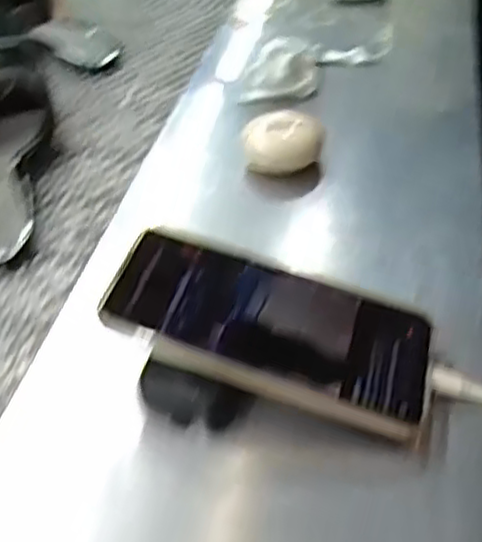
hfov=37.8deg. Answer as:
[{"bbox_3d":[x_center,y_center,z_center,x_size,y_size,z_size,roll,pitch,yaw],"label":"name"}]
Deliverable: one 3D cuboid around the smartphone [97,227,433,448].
[{"bbox_3d":[0.017,0.026,0.355,0.159,0.014,0.078,20,45,4],"label":"smartphone"}]

